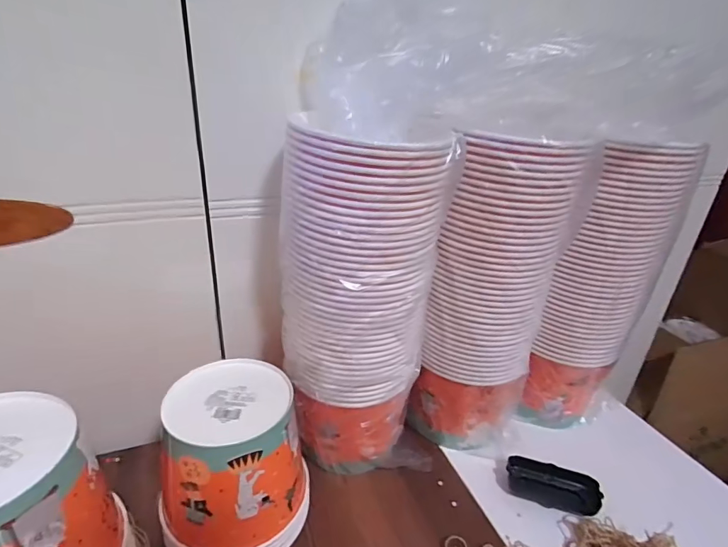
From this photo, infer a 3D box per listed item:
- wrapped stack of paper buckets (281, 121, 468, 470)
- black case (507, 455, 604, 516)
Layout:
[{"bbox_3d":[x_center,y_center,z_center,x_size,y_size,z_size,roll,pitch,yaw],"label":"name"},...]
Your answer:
[{"bbox_3d":[-0.006,0.060,0.489,0.146,0.420,0.130,-19,34,-37],"label":"wrapped stack of paper buckets"},{"bbox_3d":[0.242,0.272,0.546,0.108,0.029,0.040,13,28,19],"label":"black case"}]

